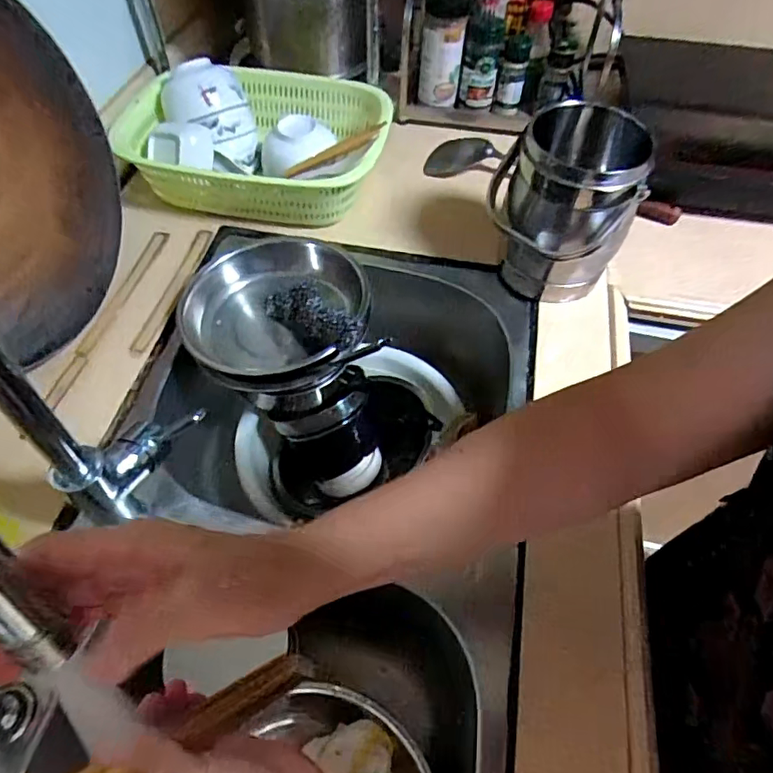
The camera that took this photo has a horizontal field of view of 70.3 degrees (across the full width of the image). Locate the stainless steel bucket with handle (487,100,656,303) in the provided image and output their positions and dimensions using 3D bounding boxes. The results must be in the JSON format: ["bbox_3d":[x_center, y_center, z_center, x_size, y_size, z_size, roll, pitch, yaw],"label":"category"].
[{"bbox_3d":[0.195,-0.197,0.620,0.140,0.180,0.146,0,55,-1],"label":"stainless steel bucket with handle"}]

